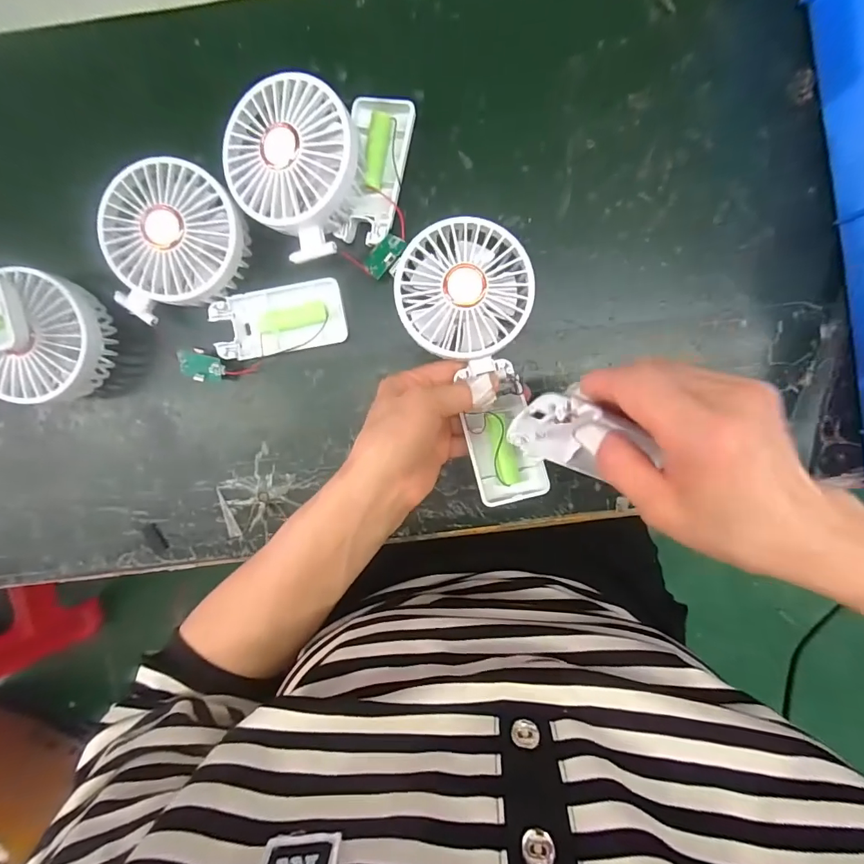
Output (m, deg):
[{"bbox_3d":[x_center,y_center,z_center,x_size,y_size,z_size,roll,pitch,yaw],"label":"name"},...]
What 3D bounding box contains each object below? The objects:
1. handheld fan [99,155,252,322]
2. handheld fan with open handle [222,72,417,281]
[{"bbox_3d":[-0.169,-0.127,0.305,0.092,0.045,0.095,-4,95,2],"label":"handheld fan"},{"bbox_3d":[-0.073,-0.167,0.295,0.111,0.057,0.115,3,95,1],"label":"handheld fan with open handle"}]

